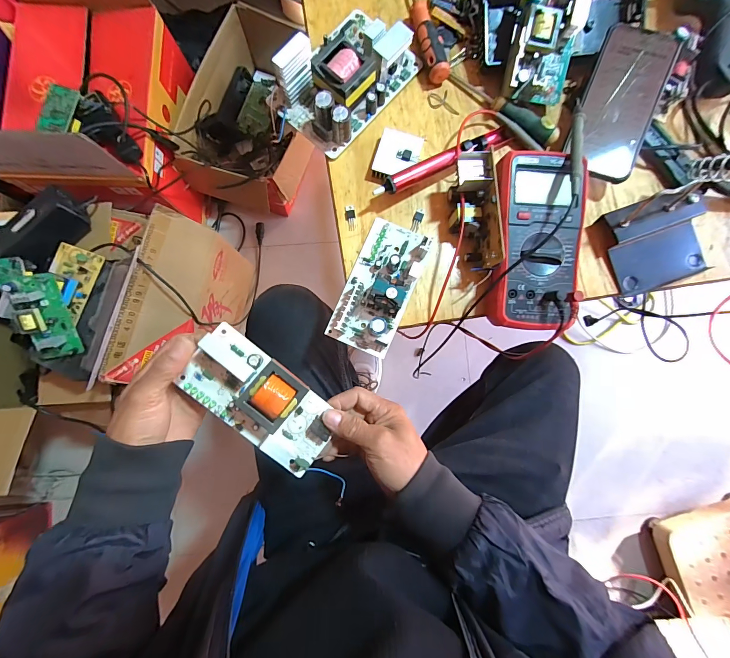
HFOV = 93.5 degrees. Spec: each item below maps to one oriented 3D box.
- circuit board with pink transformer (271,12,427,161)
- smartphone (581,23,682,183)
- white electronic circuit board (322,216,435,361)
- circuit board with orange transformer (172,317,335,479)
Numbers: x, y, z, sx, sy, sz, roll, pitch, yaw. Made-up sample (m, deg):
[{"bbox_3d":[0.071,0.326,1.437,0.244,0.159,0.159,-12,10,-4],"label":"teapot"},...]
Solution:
[{"bbox_3d":[-0.022,-0.294,0.387,0.107,0.053,0.159,40,85,3],"label":"circuit board with pink transformer"},{"bbox_3d":[0.282,-0.254,0.381,0.076,0.012,0.165,22,92,8],"label":"smartphone"},{"bbox_3d":[0.017,-0.049,0.370,0.070,0.044,0.146,23,84,1],"label":"white electronic circuit board"},{"bbox_3d":[-0.104,0.072,0.344,0.157,0.047,0.080,39,85,2],"label":"circuit board with orange transformer"}]

